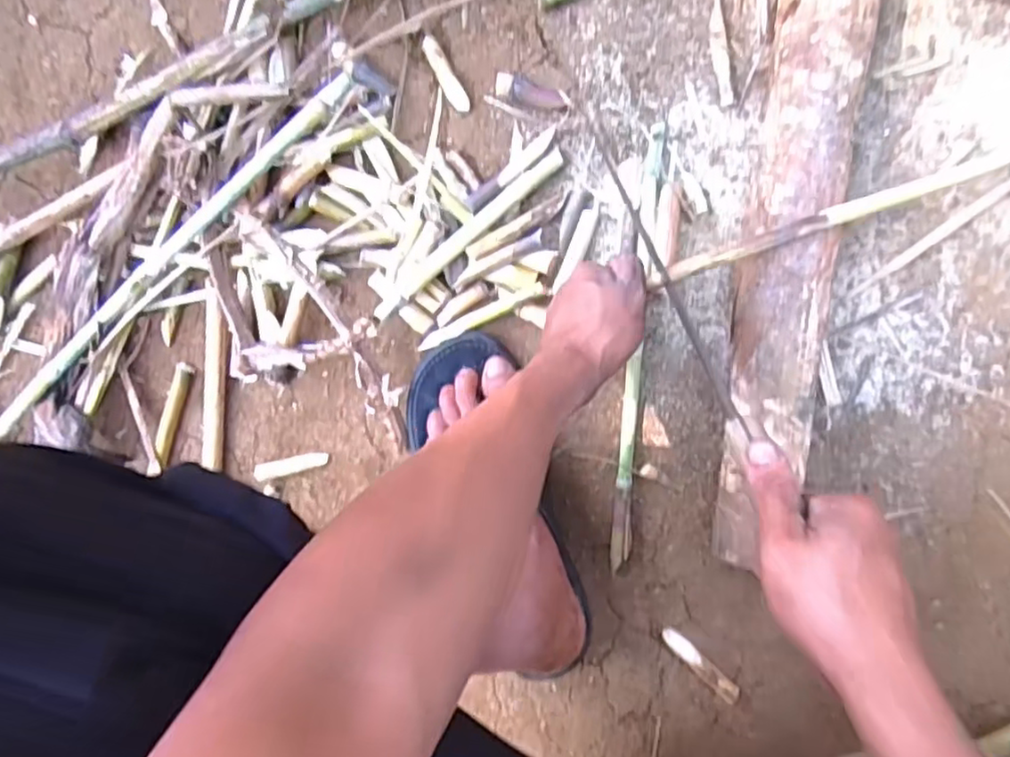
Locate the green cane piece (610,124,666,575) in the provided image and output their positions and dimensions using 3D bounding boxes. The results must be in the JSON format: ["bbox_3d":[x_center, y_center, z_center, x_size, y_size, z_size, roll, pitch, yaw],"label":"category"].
[{"bbox_3d":[0.107,-0.023,0.546,0.015,0.014,0.359,5,93,9],"label":"green cane piece"}]

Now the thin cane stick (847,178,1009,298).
[{"bbox_3d":[0.326,-0.108,0.505,0.151,0.004,0.010,-36,86,9],"label":"thin cane stick"}]

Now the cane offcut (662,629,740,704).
[{"bbox_3d":[0.159,0.232,0.547,0.074,0.015,0.015,42,98,5],"label":"cane offcut"}]

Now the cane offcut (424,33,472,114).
[{"bbox_3d":[-0.050,-0.253,0.561,0.016,0.013,0.068,-30,87,10],"label":"cane offcut"}]

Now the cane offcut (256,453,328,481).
[{"bbox_3d":[-0.194,0.079,0.610,0.069,0.009,0.015,-14,90,10],"label":"cane offcut"}]

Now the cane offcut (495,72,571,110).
[{"bbox_3d":[0.023,-0.230,0.545,0.062,0.017,0.021,20,96,8],"label":"cane offcut"}]

